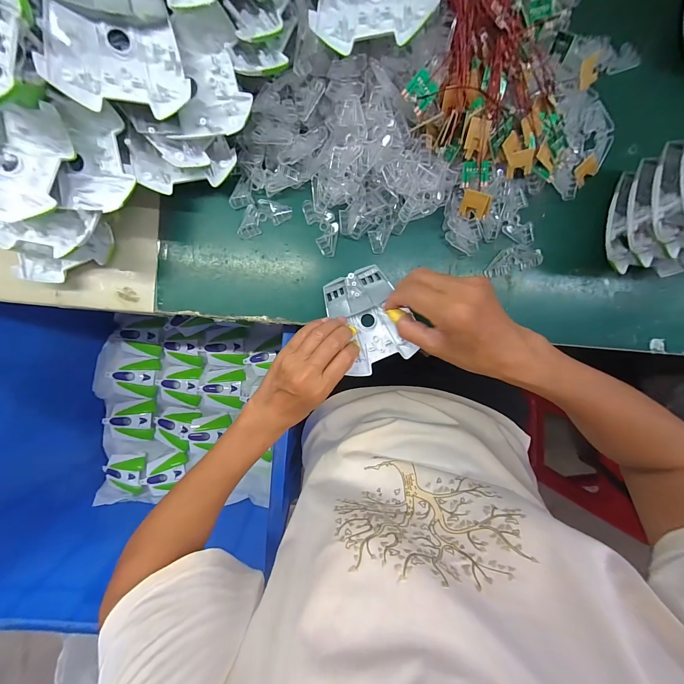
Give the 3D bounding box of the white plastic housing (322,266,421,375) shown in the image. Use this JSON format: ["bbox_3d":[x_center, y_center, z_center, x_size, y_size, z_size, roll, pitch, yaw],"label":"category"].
[{"bbox_3d":[0.030,-0.025,0.335,0.077,0.021,0.108,-23,97,2],"label":"white plastic housing"}]

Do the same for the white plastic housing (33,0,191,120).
[{"bbox_3d":[-0.184,-0.247,0.240,0.095,0.021,0.102,-7,106,-19],"label":"white plastic housing"}]

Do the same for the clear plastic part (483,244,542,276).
[{"bbox_3d":[0.197,-0.095,0.342,0.065,0.004,0.028,-16,95,0],"label":"clear plastic part"}]

